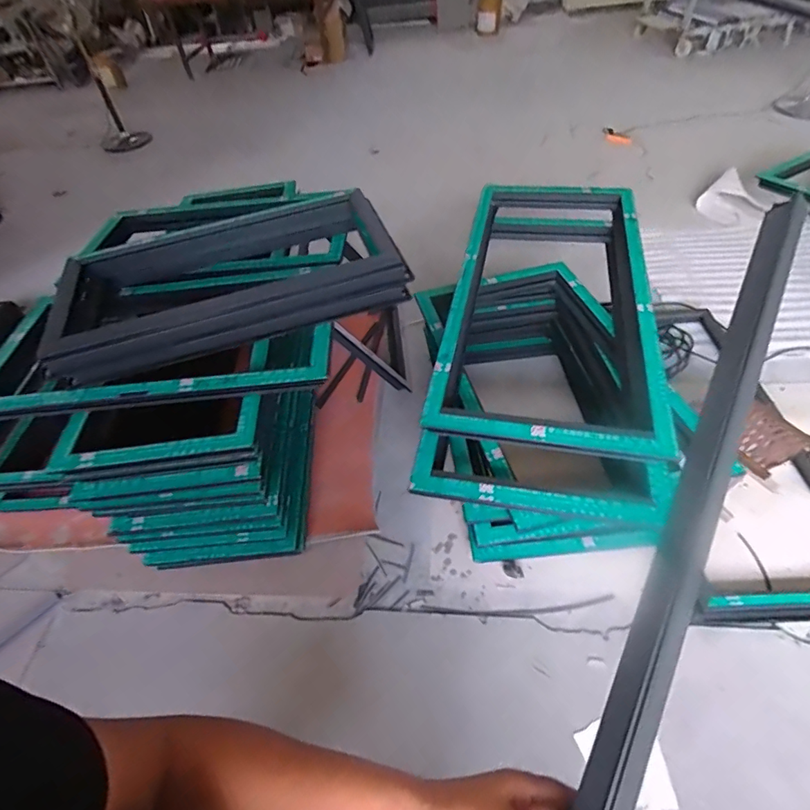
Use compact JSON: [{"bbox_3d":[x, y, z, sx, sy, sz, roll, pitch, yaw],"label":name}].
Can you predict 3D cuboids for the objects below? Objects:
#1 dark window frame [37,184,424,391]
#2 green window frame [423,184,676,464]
[{"bbox_3d":[-0.493,-0.340,1.287,0.910,0.159,0.462,-15,48,-7],"label":"dark window frame"},{"bbox_3d":[0.462,-0.395,1.513,0.555,0.089,1.330,7,50,13],"label":"green window frame"}]

